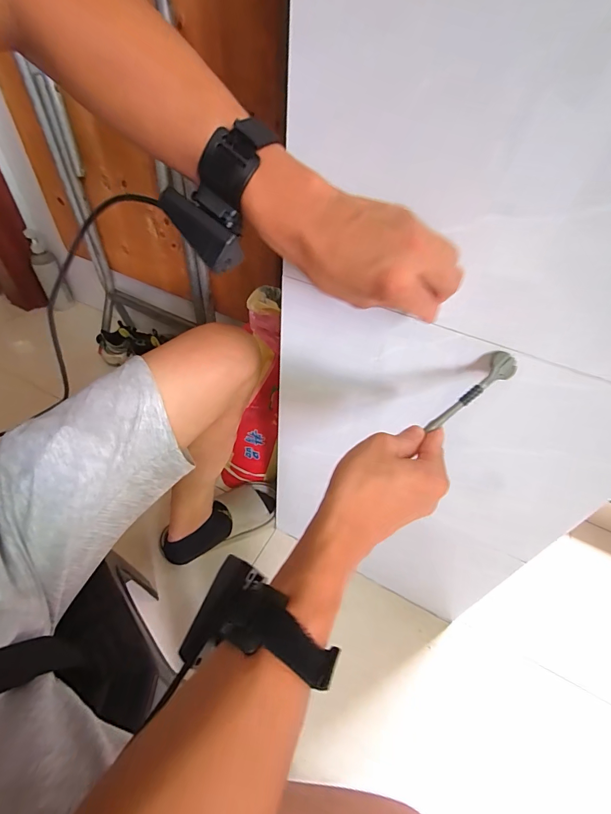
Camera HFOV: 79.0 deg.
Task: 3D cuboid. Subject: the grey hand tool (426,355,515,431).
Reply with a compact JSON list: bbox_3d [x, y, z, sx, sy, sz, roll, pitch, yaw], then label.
[{"bbox_3d":[0.151,-0.012,0.340,0.102,0.016,0.021,-39,57,-6],"label":"grey hand tool"}]

